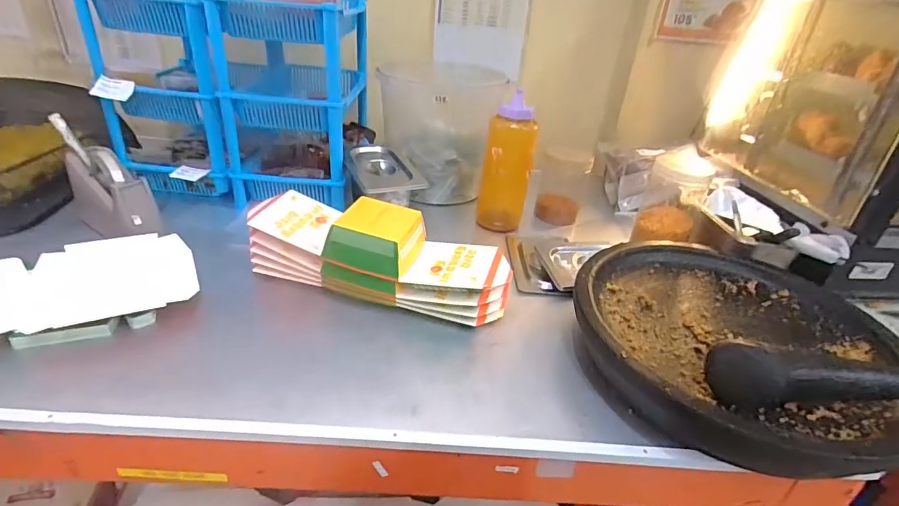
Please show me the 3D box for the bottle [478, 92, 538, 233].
[{"bbox_3d":[0.098,-0.144,0.801,0.063,0.216,0.072,-8,33,-22],"label":"bottle"}]

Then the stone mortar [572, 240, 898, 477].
[{"bbox_3d":[0.332,0.092,0.563,0.353,0.094,0.341,4,31,-2],"label":"stone mortar"}]

